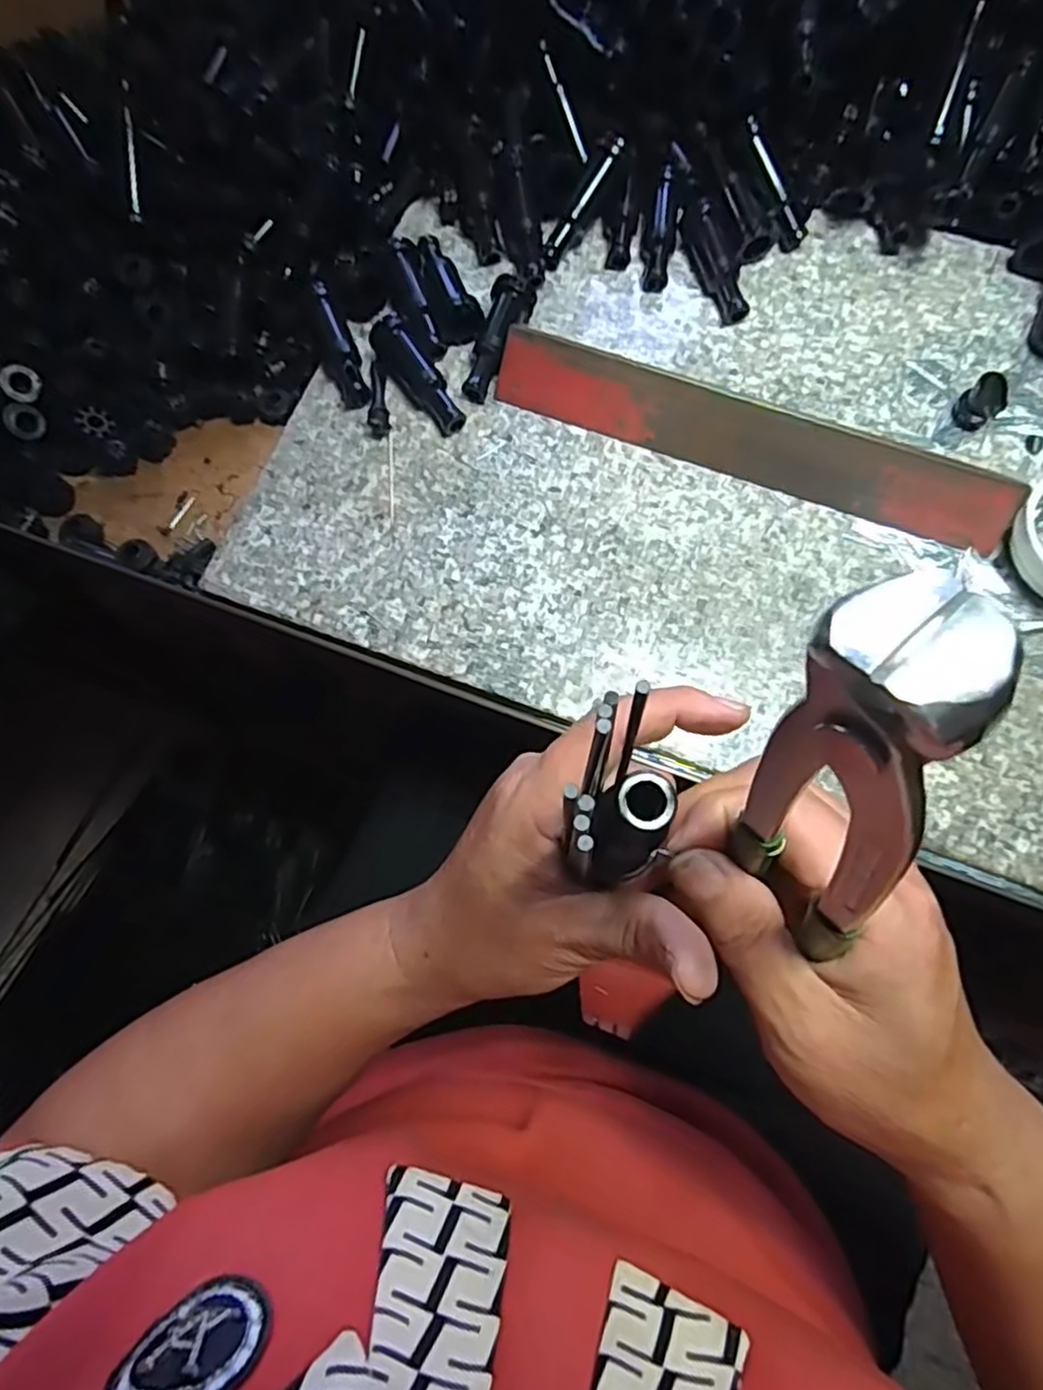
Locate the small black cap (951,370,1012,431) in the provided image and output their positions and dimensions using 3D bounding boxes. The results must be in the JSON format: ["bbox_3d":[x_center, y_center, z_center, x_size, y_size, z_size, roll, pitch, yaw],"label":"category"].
[{"bbox_3d":[0.233,-0.148,0.358,0.021,0.022,0.018,-39,76,-11],"label":"small black cap"}]

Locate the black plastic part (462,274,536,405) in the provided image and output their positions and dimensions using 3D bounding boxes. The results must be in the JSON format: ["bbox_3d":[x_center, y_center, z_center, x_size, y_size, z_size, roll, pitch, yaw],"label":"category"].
[{"bbox_3d":[-0.012,-0.187,0.369,0.021,0.022,0.069,19,74,7],"label":"black plastic part"}]

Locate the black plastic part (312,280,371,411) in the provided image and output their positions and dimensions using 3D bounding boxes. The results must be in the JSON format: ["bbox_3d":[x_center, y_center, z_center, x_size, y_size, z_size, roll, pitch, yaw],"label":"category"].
[{"bbox_3d":[-0.096,-0.180,0.368,0.019,0.019,0.065,-17,73,-5],"label":"black plastic part"}]

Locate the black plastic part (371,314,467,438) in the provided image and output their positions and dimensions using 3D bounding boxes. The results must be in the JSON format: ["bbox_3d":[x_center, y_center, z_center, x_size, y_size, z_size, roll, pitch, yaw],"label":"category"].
[{"bbox_3d":[-0.053,-0.164,0.362,0.016,0.022,0.067,-36,75,-10],"label":"black plastic part"}]

